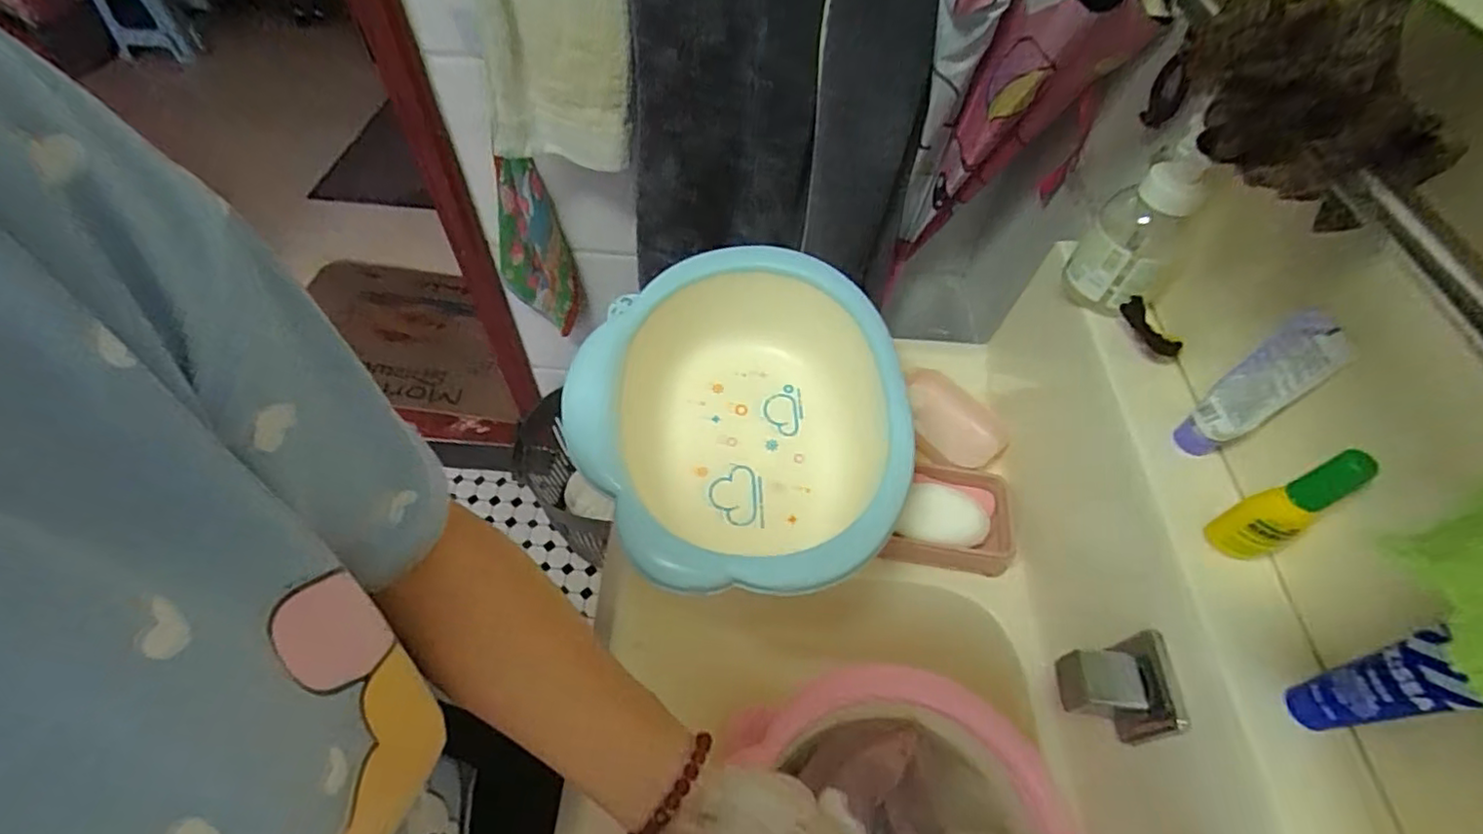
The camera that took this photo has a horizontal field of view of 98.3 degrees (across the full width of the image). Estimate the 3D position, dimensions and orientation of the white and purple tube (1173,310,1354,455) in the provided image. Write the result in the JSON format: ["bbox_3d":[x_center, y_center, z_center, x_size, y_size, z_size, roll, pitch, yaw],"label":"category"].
[{"bbox_3d":[0.324,-0.014,0.406,0.030,0.114,0.036,-30,60,-21],"label":"white and purple tube"}]

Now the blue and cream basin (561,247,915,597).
[{"bbox_3d":[-0.005,0.009,0.567,0.273,0.131,0.310,2,54,-1],"label":"blue and cream basin"}]

